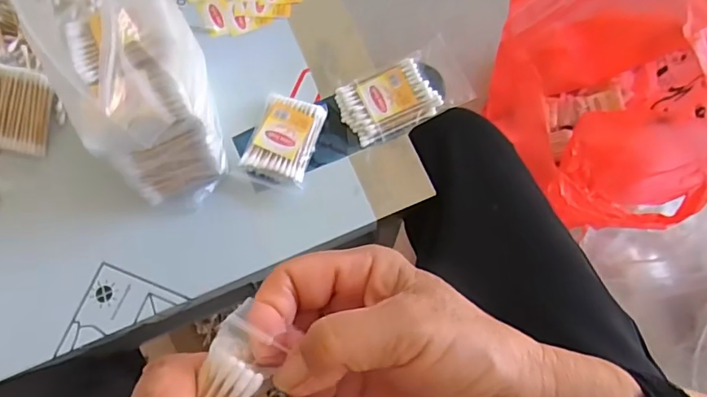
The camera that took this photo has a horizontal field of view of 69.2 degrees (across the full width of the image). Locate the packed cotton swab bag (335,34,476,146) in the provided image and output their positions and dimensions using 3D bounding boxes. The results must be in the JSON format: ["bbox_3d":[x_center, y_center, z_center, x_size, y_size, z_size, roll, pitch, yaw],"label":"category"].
[{"bbox_3d":[0.045,-0.096,0.465,0.112,0.016,0.062,-24,75,-5],"label":"packed cotton swab bag"}]

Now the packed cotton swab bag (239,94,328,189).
[{"bbox_3d":[-0.062,-0.053,0.455,0.058,0.017,0.076,16,75,6],"label":"packed cotton swab bag"}]

